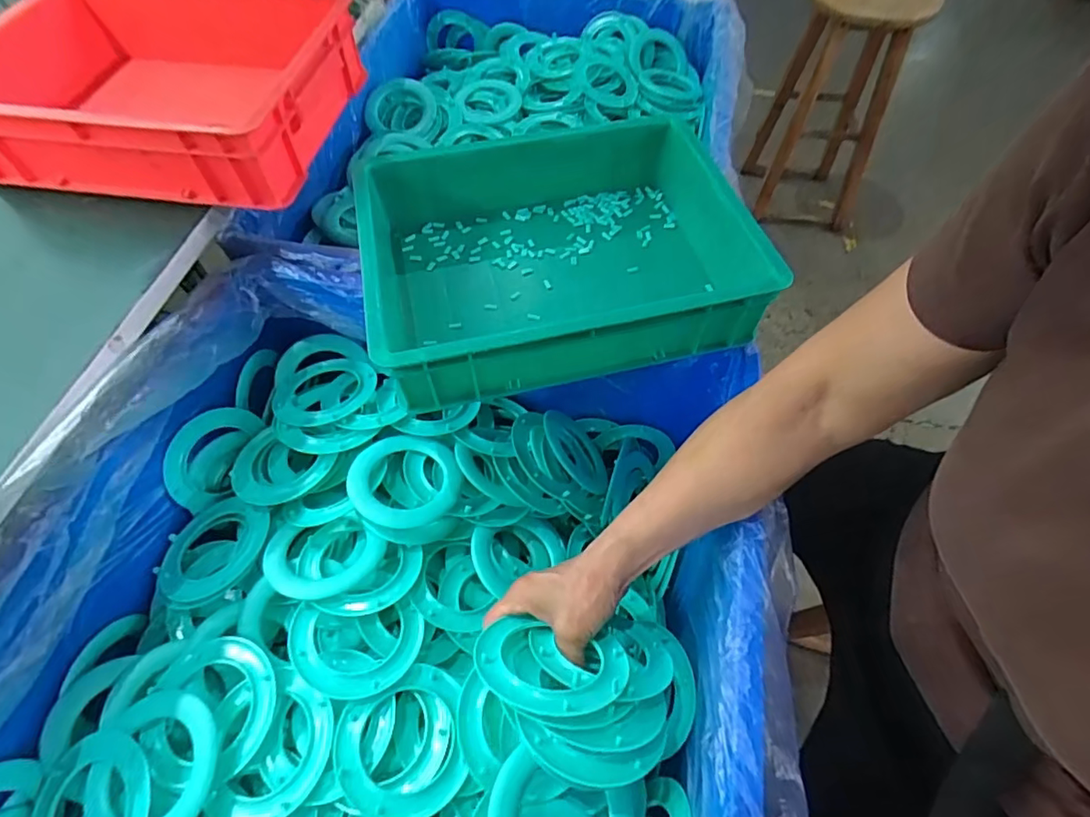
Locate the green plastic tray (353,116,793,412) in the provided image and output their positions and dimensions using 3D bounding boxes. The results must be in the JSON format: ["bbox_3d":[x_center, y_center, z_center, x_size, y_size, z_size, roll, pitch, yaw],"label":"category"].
[{"bbox_3d":[0.011,-0.151,0.532,0.342,0.084,0.263,-12,59,-7],"label":"green plastic tray"}]

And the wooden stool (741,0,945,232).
[{"bbox_3d":[0.783,-0.838,1.496,0.318,0.621,0.353,21,60,13],"label":"wooden stool"}]

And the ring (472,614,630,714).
[{"bbox_3d":[0.007,0.181,0.389,0.105,0.012,0.093,0,12,-20],"label":"ring"}]

